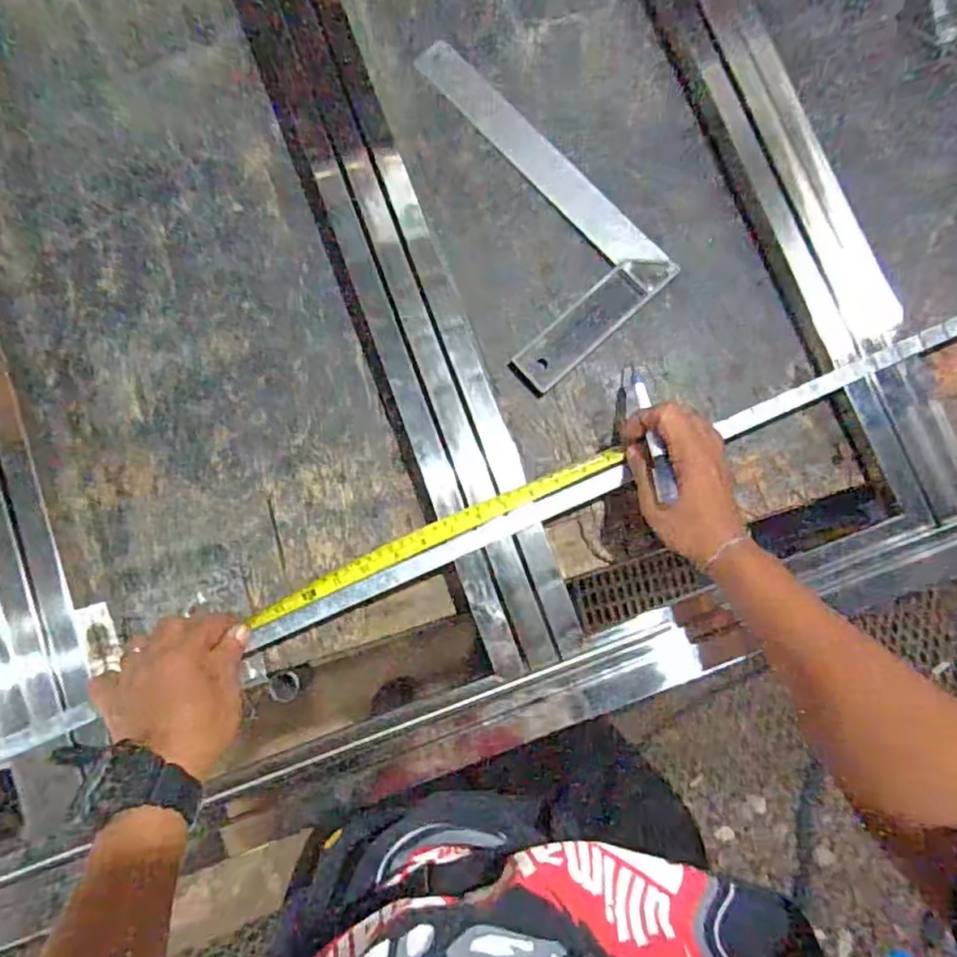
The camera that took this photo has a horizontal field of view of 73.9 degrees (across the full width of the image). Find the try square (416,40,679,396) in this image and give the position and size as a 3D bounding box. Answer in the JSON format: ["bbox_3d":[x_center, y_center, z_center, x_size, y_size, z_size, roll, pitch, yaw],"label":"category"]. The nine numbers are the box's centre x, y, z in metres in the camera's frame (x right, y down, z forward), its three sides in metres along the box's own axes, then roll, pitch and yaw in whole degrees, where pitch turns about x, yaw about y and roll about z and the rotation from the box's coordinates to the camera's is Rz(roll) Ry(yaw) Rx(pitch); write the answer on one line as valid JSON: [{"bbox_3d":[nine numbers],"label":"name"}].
[{"bbox_3d":[0.016,-0.264,0.621,0.182,0.011,0.338,-41,84,-7],"label":"try square"}]

